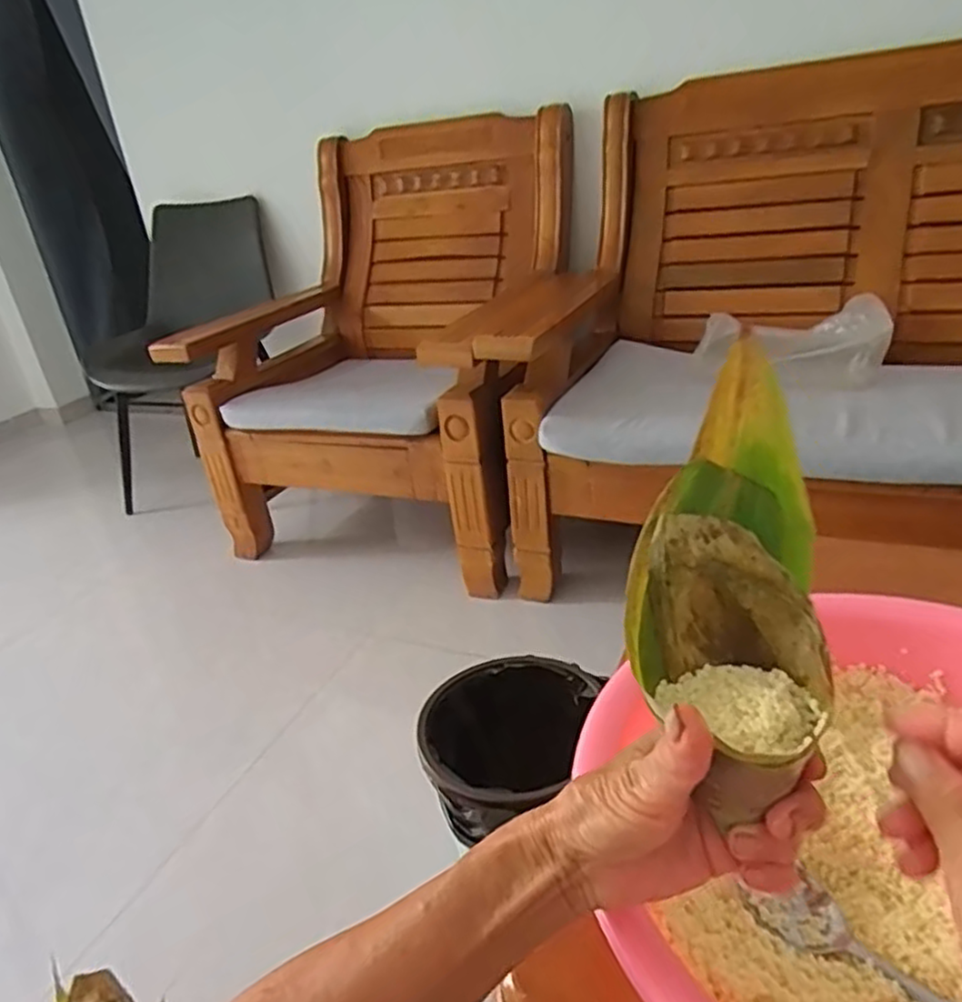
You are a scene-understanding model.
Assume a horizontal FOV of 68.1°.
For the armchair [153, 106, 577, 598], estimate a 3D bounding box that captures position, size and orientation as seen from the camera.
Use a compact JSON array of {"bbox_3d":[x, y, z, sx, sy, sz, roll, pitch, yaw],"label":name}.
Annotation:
[{"bbox_3d":[-0.219,-0.398,1.718,0.809,0.853,0.667,4,29,22],"label":"armchair"}]

